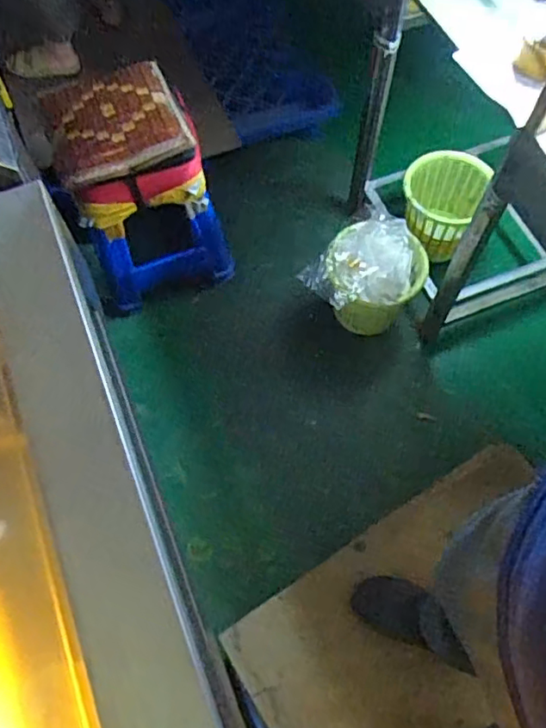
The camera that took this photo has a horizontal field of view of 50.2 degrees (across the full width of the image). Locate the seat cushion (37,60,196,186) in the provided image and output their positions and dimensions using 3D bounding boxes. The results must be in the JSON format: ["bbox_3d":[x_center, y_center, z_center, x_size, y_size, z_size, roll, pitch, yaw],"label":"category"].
[{"bbox_3d":[-0.356,-0.552,1.306,0.291,0.051,0.296,-20,66,-9],"label":"seat cushion"}]

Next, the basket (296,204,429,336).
[{"bbox_3d":[0.238,-0.214,1.525,0.253,0.245,0.283,37,71,17],"label":"basket"}]

